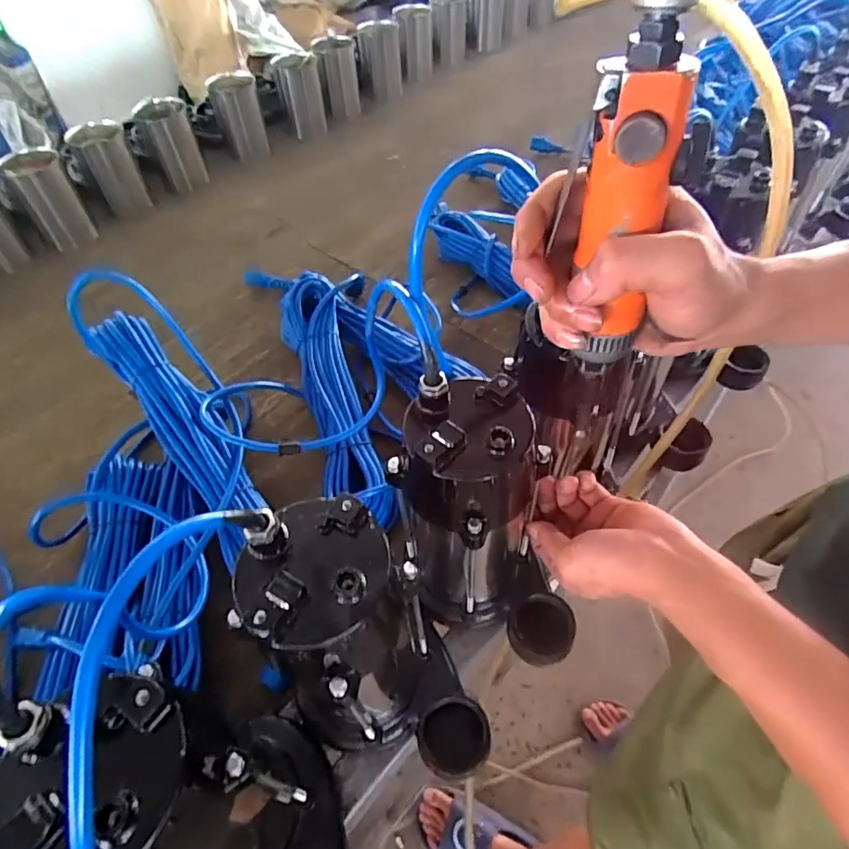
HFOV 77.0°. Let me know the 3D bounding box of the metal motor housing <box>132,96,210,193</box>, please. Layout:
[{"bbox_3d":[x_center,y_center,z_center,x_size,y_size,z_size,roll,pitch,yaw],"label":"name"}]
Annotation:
[{"bbox_3d":[-0.466,-0.519,0.993,0.089,0.143,0.095,-28,55,-19],"label":"metal motor housing"}]

